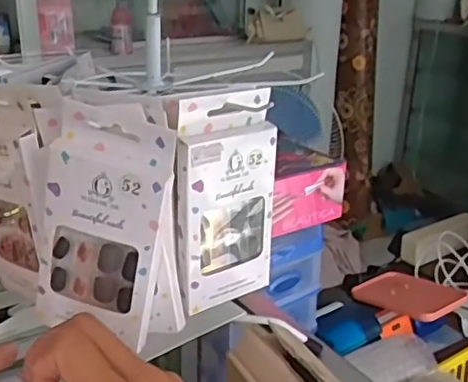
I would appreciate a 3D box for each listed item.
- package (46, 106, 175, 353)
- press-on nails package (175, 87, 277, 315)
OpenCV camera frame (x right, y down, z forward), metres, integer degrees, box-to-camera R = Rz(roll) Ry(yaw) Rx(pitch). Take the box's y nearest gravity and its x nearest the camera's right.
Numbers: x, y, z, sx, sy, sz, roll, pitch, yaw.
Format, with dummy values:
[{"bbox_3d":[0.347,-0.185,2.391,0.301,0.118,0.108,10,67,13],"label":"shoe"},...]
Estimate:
[{"bbox_3d":[-0.073,0.020,0.348,0.069,0.131,0.017,15,20,7],"label":"package"},{"bbox_3d":[-0.004,0.007,0.392,0.069,0.137,0.017,-16,29,-37],"label":"press-on nails package"}]

